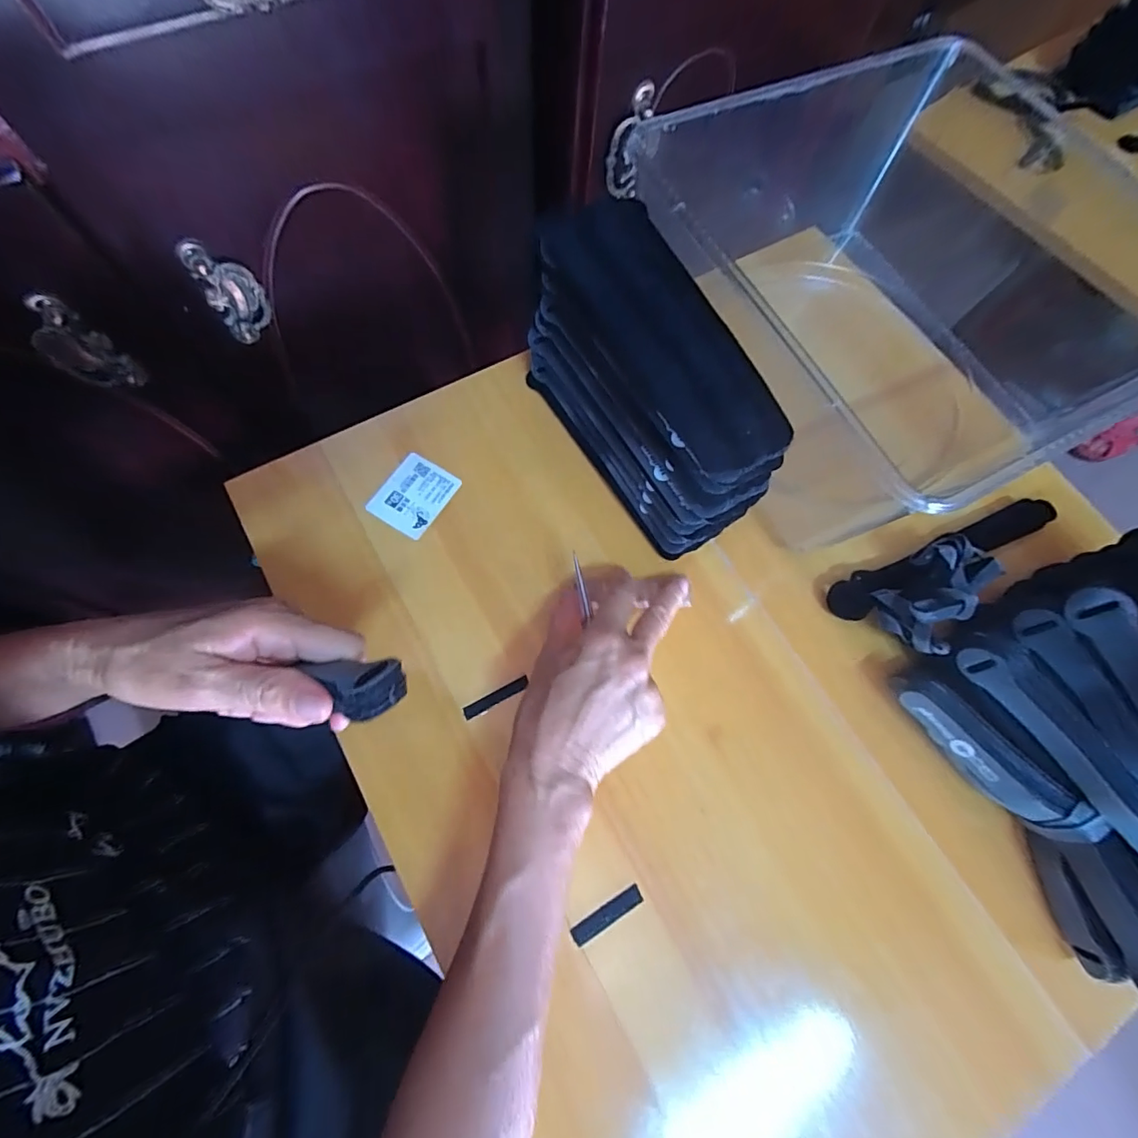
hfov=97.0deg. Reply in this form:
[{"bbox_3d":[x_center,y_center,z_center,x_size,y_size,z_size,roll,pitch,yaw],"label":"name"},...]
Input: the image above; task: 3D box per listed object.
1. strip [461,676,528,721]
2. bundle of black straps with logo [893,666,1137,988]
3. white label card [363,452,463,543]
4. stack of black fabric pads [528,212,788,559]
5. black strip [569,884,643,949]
[{"bbox_3d":[-0.049,0.087,0.340,0.047,0.004,0.008,-26,75,-10],"label":"strip"},{"bbox_3d":[0.283,0.147,0.311,0.048,0.054,0.196,-28,75,-11],"label":"bundle of black straps with logo"},{"bbox_3d":[-0.119,-0.057,0.389,0.048,0.004,0.059,31,73,3],"label":"white label card"},{"bbox_3d":[0.056,-0.130,0.359,0.088,0.125,0.218,-31,76,-12],"label":"stack of black fabric pads"},{"bbox_3d":[0.023,0.210,0.304,0.047,0.004,0.011,-29,75,-11],"label":"black strip"}]

